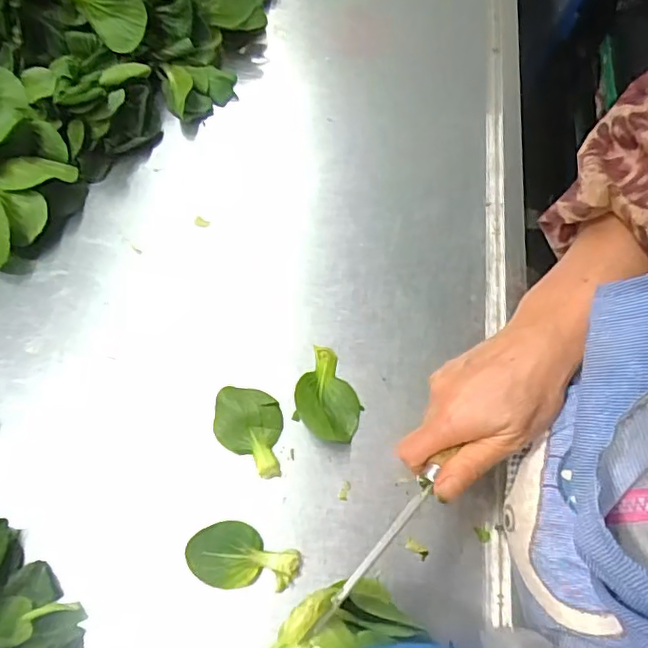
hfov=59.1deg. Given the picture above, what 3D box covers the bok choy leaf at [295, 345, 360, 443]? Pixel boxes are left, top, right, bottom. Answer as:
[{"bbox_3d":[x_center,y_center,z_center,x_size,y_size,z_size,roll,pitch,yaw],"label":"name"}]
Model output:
[{"bbox_3d":[0.001,0.055,0.453,0.051,0.009,0.075,10,60,-24],"label":"bok choy leaf"}]

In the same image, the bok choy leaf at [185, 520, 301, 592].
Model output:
[{"bbox_3d":[-0.058,0.165,0.406,0.079,0.010,0.042,10,67,3],"label":"bok choy leaf"}]

